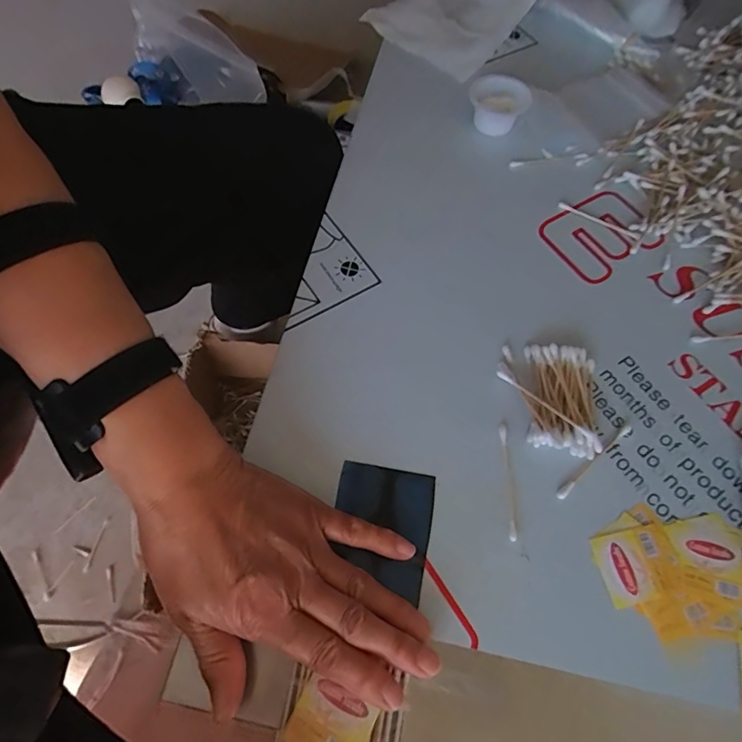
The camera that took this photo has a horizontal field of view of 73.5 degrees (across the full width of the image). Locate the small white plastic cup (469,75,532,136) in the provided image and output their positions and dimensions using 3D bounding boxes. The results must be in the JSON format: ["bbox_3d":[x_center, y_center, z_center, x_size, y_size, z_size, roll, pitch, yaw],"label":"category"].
[{"bbox_3d":[0.117,-0.241,0.453,0.047,0.038,0.044,0,64,0],"label":"small white plastic cup"}]

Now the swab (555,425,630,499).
[{"bbox_3d":[0.146,0.058,0.323,0.074,0.005,0.006,-36,71,-19],"label":"swab"}]

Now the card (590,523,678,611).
[{"bbox_3d":[0.159,0.115,0.296,0.043,0.004,0.039,-11,65,-9],"label":"card"}]

